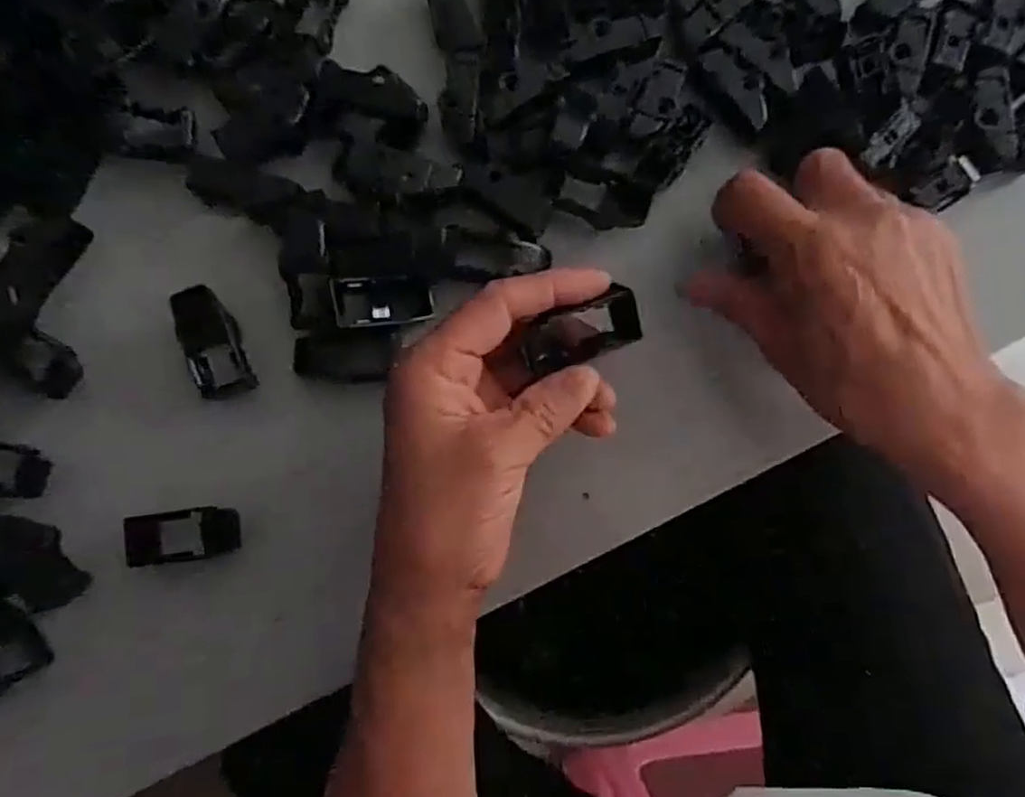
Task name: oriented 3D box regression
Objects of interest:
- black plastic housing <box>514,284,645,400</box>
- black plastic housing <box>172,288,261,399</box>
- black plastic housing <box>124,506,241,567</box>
[{"bbox_3d":[0.024,-0.026,0.282,0.052,0.021,0.023,-21,84,-1],"label":"black plastic housing"},{"bbox_3d":[-0.135,-0.025,0.323,0.024,0.014,0.049,-18,84,-1],"label":"black plastic housing"},{"bbox_3d":[-0.145,0.061,0.320,0.048,0.014,0.022,-6,84,1],"label":"black plastic housing"}]

